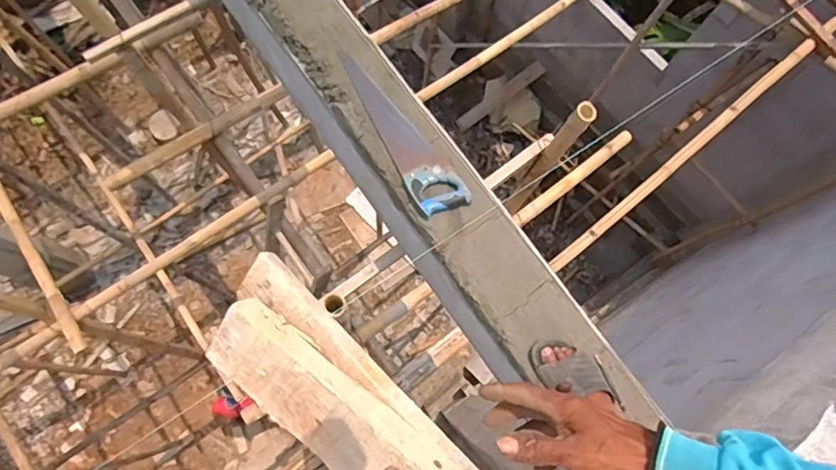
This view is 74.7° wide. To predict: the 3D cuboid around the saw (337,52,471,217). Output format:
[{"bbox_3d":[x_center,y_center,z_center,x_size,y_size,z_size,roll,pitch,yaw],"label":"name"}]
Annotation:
[{"bbox_3d":[-0.057,-0.252,1.341,0.114,0.025,0.494,-34,78,-10],"label":"saw"}]

